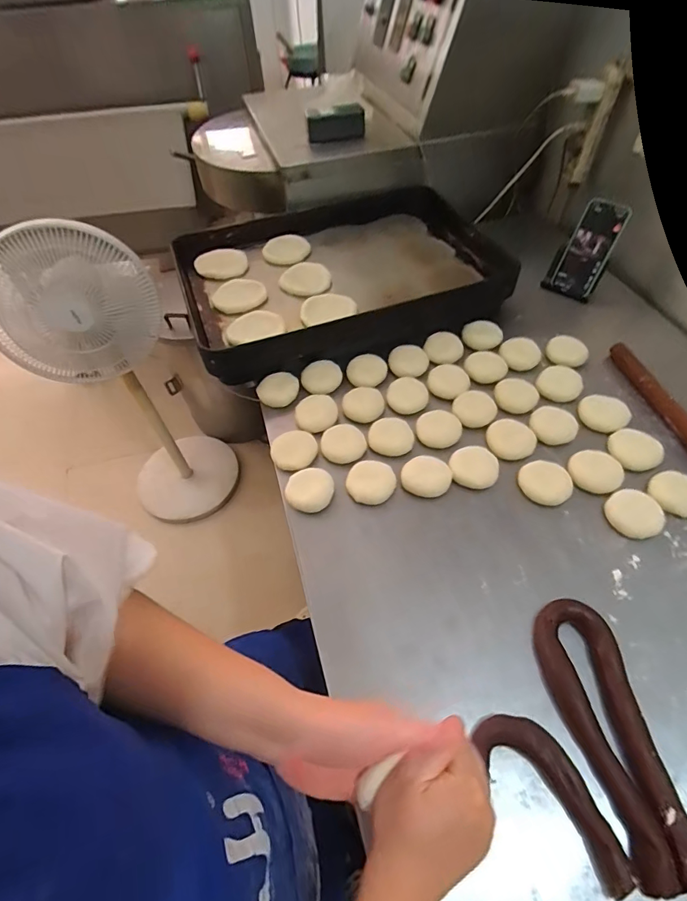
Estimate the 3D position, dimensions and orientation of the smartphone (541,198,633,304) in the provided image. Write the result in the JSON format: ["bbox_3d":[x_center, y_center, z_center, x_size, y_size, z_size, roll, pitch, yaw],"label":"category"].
[{"bbox_3d":[0.475,-0.386,0.859,0.098,0.170,0.017,27,34,12],"label":"smartphone"}]

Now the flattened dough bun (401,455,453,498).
[{"bbox_3d":[0.119,0.036,0.632,0.067,0.024,0.062,-2,54,2],"label":"flattened dough bun"}]

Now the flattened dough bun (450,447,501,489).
[{"bbox_3d":[0.188,0.024,0.637,0.066,0.026,0.059,15,56,14],"label":"flattened dough bun"}]

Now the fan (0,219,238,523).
[{"bbox_3d":[-0.601,-0.152,1.266,0.360,0.945,0.351,38,63,27],"label":"fan"}]

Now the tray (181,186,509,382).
[{"bbox_3d":[-0.005,-0.360,0.885,0.588,0.082,0.425,-15,53,-8],"label":"tray"}]

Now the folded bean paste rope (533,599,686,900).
[{"bbox_3d":[0.267,0.278,0.447,0.081,0.027,0.241,-7,54,-2],"label":"folded bean paste rope"}]

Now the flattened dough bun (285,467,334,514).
[{"bbox_3d":[-0.047,0.056,0.628,0.064,0.022,0.066,-2,54,2],"label":"flattened dough bun"}]

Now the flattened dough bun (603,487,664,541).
[{"bbox_3d":[0.385,0.083,0.585,0.057,0.020,0.066,-20,56,-11],"label":"flattened dough bun"}]

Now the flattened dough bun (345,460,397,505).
[{"bbox_3d":[0.040,0.046,0.628,0.065,0.024,0.060,-2,54,2],"label":"flattened dough bun"}]

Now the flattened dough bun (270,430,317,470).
[{"bbox_3d":[-0.075,-0.001,0.667,0.061,0.015,0.067,-2,54,2],"label":"flattened dough bun"}]

